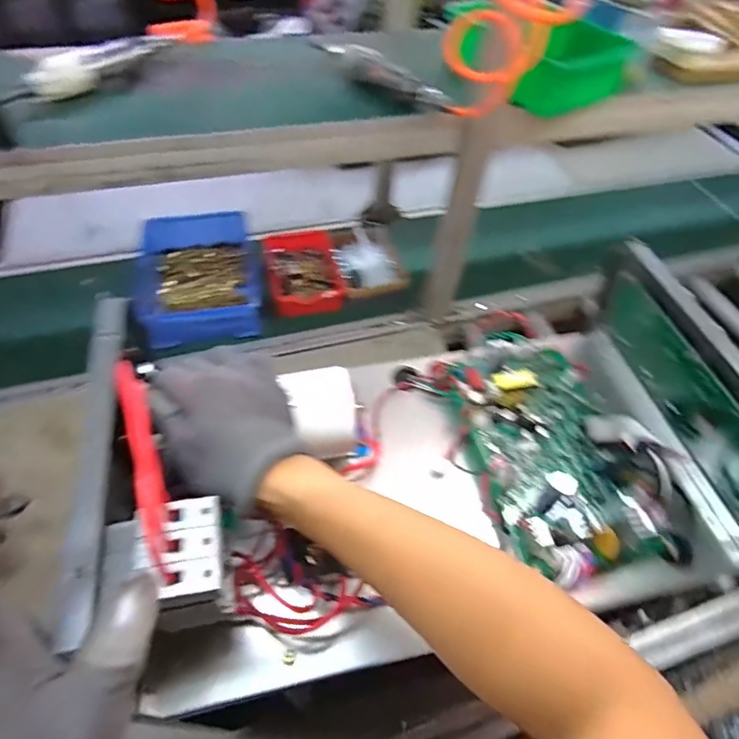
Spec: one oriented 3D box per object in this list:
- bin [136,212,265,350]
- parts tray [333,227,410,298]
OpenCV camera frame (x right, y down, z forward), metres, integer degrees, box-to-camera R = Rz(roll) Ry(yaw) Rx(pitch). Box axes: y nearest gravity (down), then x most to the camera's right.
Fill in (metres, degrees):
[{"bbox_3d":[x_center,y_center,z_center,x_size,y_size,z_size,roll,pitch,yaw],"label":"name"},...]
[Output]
[{"bbox_3d":[-0.336,-0.183,0.962,0.225,0.092,0.301,-9,53,-10],"label":"bin"},{"bbox_3d":[-0.003,-0.223,1.040,0.137,0.045,0.201,-8,53,-9],"label":"parts tray"}]

